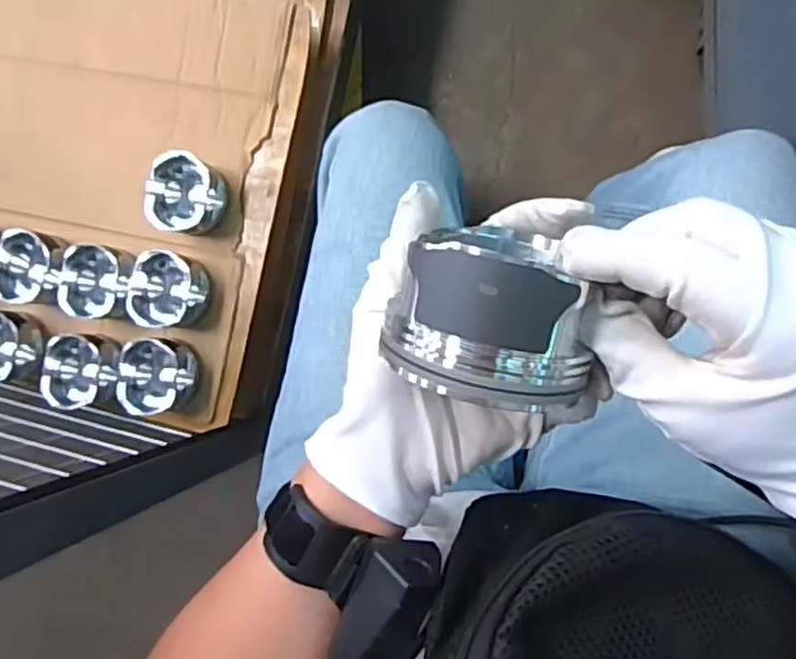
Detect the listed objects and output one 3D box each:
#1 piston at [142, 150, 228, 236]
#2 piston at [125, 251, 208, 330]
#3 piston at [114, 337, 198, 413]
[{"bbox_3d":[-0.236,-0.152,0.799,0.076,0.055,0.086,14,93,8],"label":"piston"},{"bbox_3d":[-0.264,-0.045,0.814,0.083,0.047,0.088,12,93,8],"label":"piston"},{"bbox_3d":[-0.279,0.053,0.814,0.080,0.044,0.083,5,92,9],"label":"piston"}]

